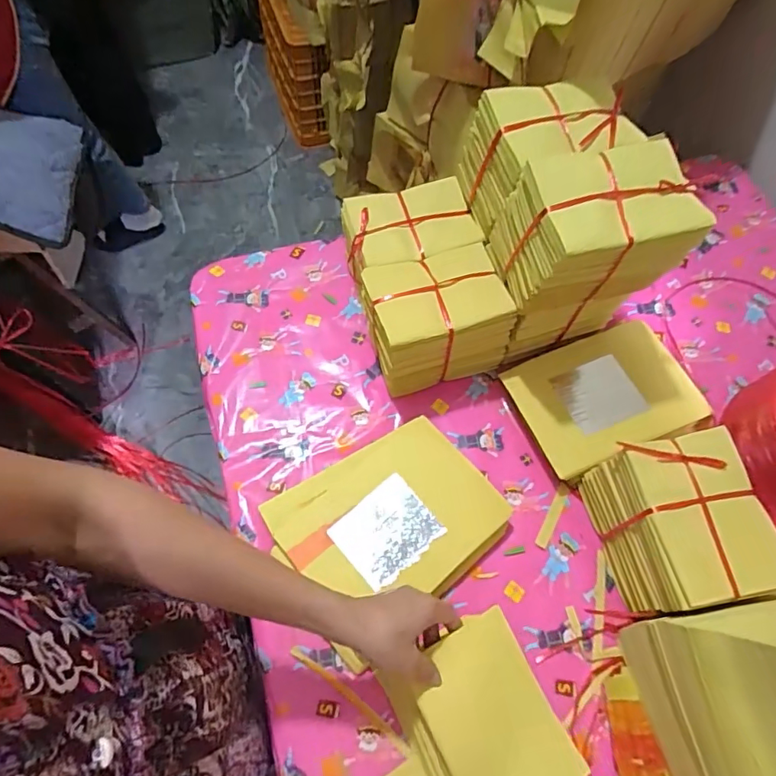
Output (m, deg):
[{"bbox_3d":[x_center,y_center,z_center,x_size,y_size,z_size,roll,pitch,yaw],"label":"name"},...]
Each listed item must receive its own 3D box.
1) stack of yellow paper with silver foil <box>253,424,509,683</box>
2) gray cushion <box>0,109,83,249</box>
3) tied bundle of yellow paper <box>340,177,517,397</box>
[{"bbox_3d":[-0.003,0.162,0.610,0.240,0.052,0.206,-36,73,-16],"label":"stack of yellow paper with silver foil"},{"bbox_3d":[-0.798,-0.461,1.032,0.288,0.066,0.303,8,80,-34],"label":"gray cushion"},{"bbox_3d":[0.044,-0.138,0.705,0.170,0.131,0.247,-15,68,-9],"label":"tied bundle of yellow paper"}]

